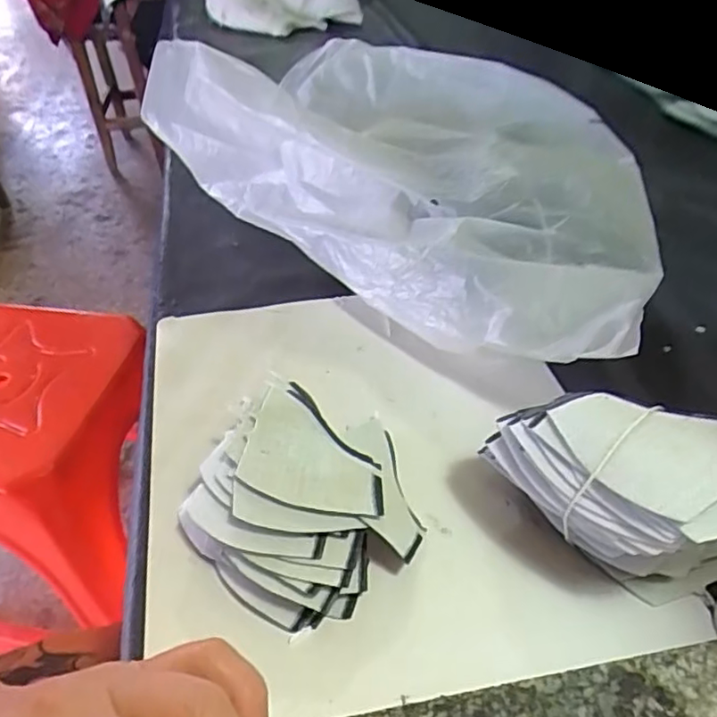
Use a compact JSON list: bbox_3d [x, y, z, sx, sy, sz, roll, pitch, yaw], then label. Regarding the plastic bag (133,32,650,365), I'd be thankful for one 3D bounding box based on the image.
[{"bbox_3d":[0.046,-0.148,0.489,0.226,0.112,0.445,-36,53,-29],"label":"plastic bag"}]

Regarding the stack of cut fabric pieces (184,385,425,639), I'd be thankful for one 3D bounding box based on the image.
[{"bbox_3d":[-0.023,0.069,0.315,0.120,0.046,0.109,-32,51,-27],"label":"stack of cut fabric pieces"}]

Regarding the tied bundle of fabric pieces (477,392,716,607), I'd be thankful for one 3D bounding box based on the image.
[{"bbox_3d":[0.125,0.067,0.278,0.135,0.088,0.057,13,47,16],"label":"tied bundle of fabric pieces"}]

